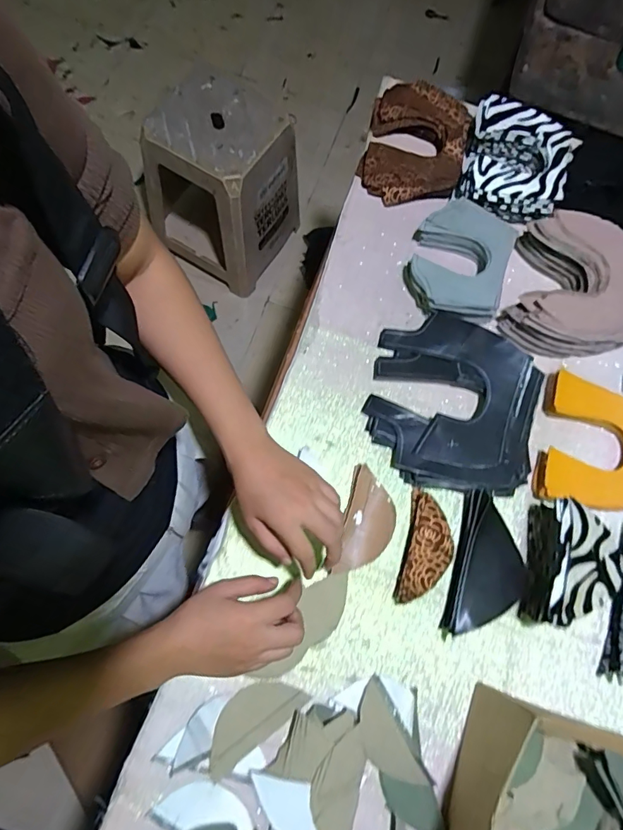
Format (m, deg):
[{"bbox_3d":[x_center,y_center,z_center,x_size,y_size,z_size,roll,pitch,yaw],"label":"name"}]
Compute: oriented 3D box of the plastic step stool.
[{"bbox_3d":[-0.233,-0.602,1.271,0.310,0.412,0.334,27,73,3],"label":"plastic step stool"}]

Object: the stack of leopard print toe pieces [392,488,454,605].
[{"bbox_3d":[0.126,0.145,0.502,0.049,0.019,0.118,15,72,3],"label":"stack of leopard print toe pieces"}]

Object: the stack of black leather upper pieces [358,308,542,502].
[{"bbox_3d":[0.165,-0.013,0.547,0.187,0.025,0.199,14,72,3],"label":"stack of black leather upper pieces"}]

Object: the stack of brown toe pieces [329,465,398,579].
[{"bbox_3d":[0.062,0.119,0.512,0.054,0.014,0.119,17,72,4],"label":"stack of brown toe pieces"}]

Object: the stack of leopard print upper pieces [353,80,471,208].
[{"bbox_3d":[0.146,-0.379,0.660,0.138,0.050,0.172,14,72,3],"label":"stack of leopard print upper pieces"}]

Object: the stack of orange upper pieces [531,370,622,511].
[{"bbox_3d":[0.333,0.034,0.547,0.119,0.024,0.154,15,72,3],"label":"stack of orange upper pieces"}]

